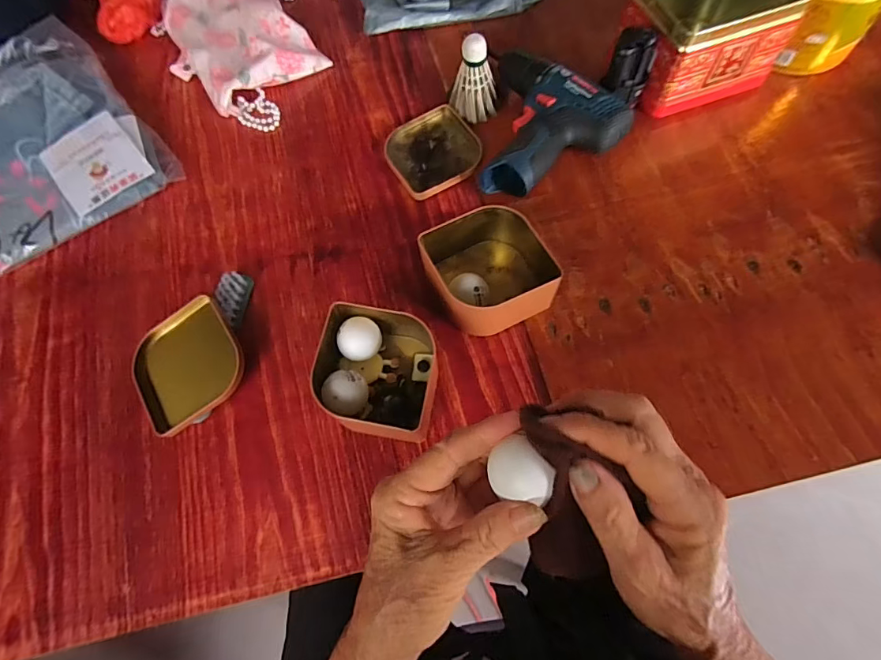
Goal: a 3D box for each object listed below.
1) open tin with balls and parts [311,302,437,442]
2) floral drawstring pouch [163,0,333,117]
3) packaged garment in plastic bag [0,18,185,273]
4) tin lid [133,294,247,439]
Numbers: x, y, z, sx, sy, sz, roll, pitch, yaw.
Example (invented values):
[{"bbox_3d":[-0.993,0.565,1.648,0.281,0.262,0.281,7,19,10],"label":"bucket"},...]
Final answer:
[{"bbox_3d":[-0.053,0.035,0.399,0.096,0.061,0.123,-3,68,2],"label":"open tin with balls and parts"},{"bbox_3d":[-0.265,-0.377,0.586,0.167,0.042,0.208,-33,71,-10],"label":"floral drawstring pouch"},{"bbox_3d":[-0.511,-0.186,0.497,0.346,0.073,0.273,-35,71,-11],"label":"packaged garment in plastic bag"},{"bbox_3d":[-0.236,0.033,0.425,0.102,0.025,0.094,-37,71,-11],"label":"tin lid"}]

